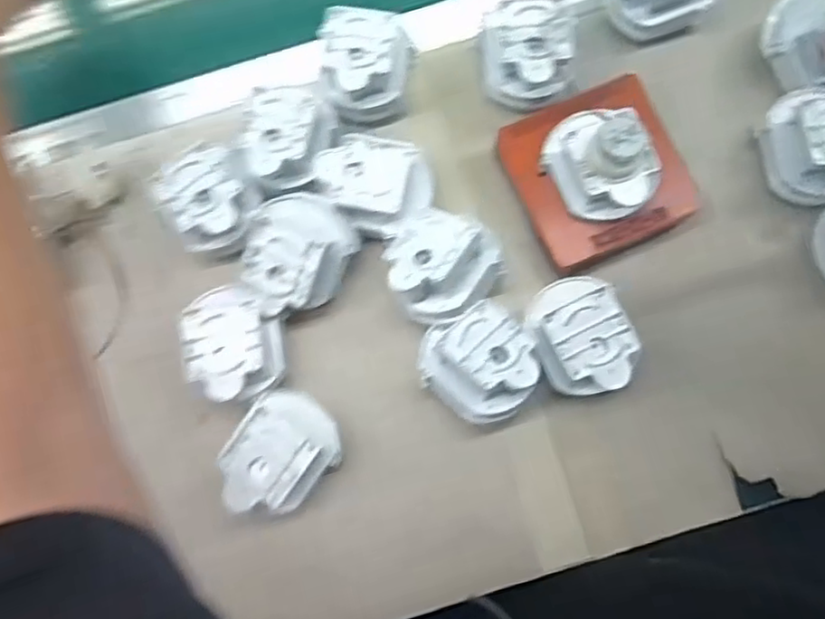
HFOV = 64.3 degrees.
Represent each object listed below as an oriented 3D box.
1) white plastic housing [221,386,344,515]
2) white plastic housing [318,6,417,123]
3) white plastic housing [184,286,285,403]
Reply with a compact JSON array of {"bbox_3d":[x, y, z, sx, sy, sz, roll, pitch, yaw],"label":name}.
[{"bbox_3d":[-0.076,0.087,0.393,0.057,0.048,0.072,35,84,8],"label":"white plastic housing"},{"bbox_3d":[-0.030,-0.158,0.439,0.061,0.058,0.060,-2,80,3],"label":"white plastic housing"},{"bbox_3d":[-0.108,0.023,0.407,0.054,0.048,0.068,-9,80,1],"label":"white plastic housing"}]

